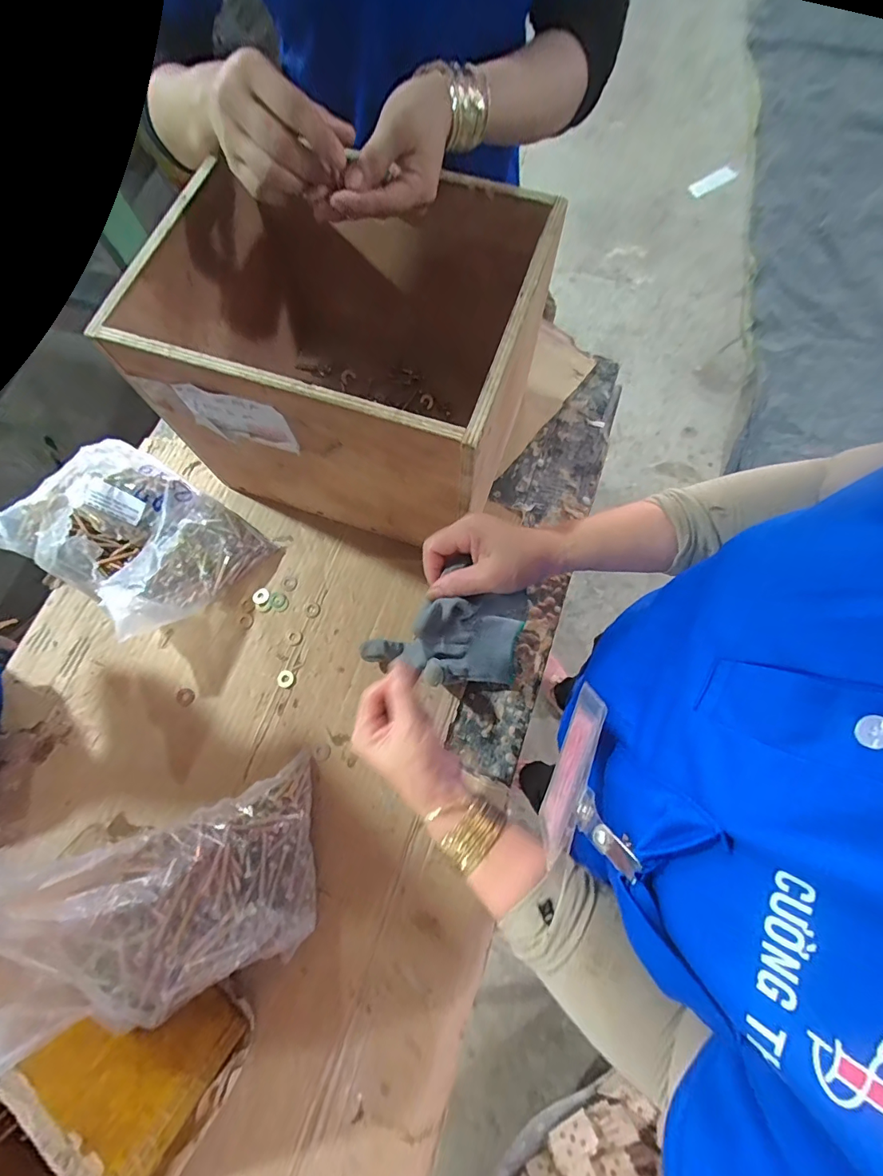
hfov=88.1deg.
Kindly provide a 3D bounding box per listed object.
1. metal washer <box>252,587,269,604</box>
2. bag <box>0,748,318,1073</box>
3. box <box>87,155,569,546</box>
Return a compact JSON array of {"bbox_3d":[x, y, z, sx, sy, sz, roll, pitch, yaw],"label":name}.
[{"bbox_3d":[-0.212,0.009,0.536,0.018,0.004,0.020,27,76,8],"label":"metal washer"},{"bbox_3d":[-0.209,0.258,0.367,0.255,0.079,0.163,-7,76,-37],"label":"bag"},{"bbox_3d":[-0.086,-0.231,0.481,0.320,0.235,0.260,18,74,6],"label":"box"}]

